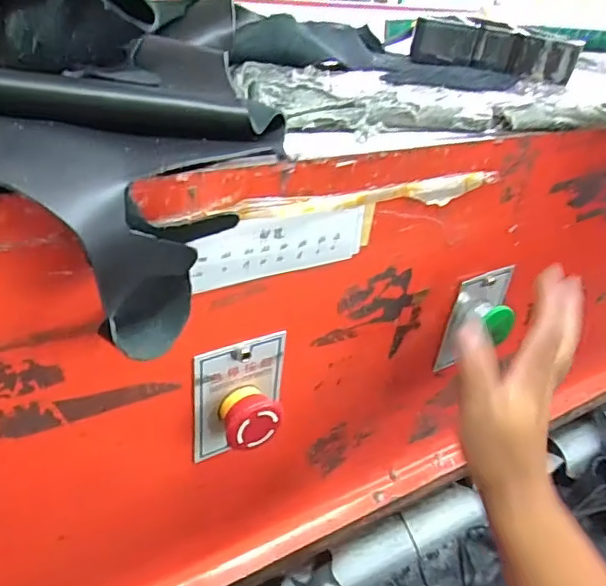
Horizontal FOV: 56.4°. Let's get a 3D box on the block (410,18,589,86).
[{"bbox_3d":[0.151,-0.189,0.445,0.125,0.035,0.017,6,33,0],"label":"block"}]

